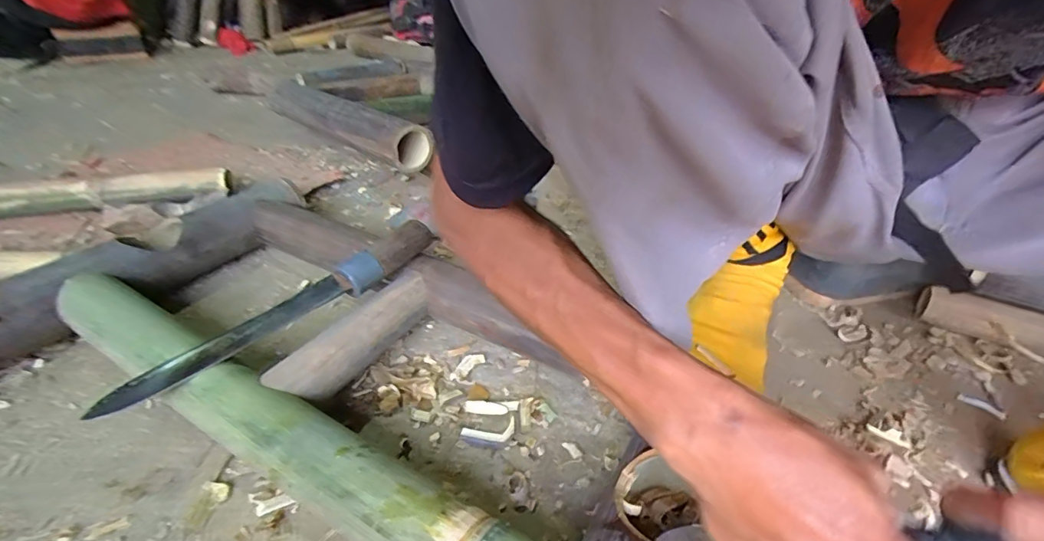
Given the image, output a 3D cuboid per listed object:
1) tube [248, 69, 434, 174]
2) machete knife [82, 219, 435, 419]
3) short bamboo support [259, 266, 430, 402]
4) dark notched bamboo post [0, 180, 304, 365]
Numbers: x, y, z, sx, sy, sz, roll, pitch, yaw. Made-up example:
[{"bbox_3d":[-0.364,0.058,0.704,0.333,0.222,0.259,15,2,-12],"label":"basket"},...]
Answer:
[{"bbox_3d":[-0.332,-0.271,0.849,0.426,0.071,0.085,31,44,34],"label":"tube"},{"bbox_3d":[-0.223,0.032,0.455,0.041,0.047,0.319,30,44,34],"label":"machete knife"},{"bbox_3d":[-0.164,0.065,0.471,0.048,0.039,0.181,21,40,25],"label":"short bamboo support"},{"bbox_3d":[-0.508,0.014,0.564,0.113,0.096,0.512,22,39,28],"label":"dark notched bamboo post"}]

